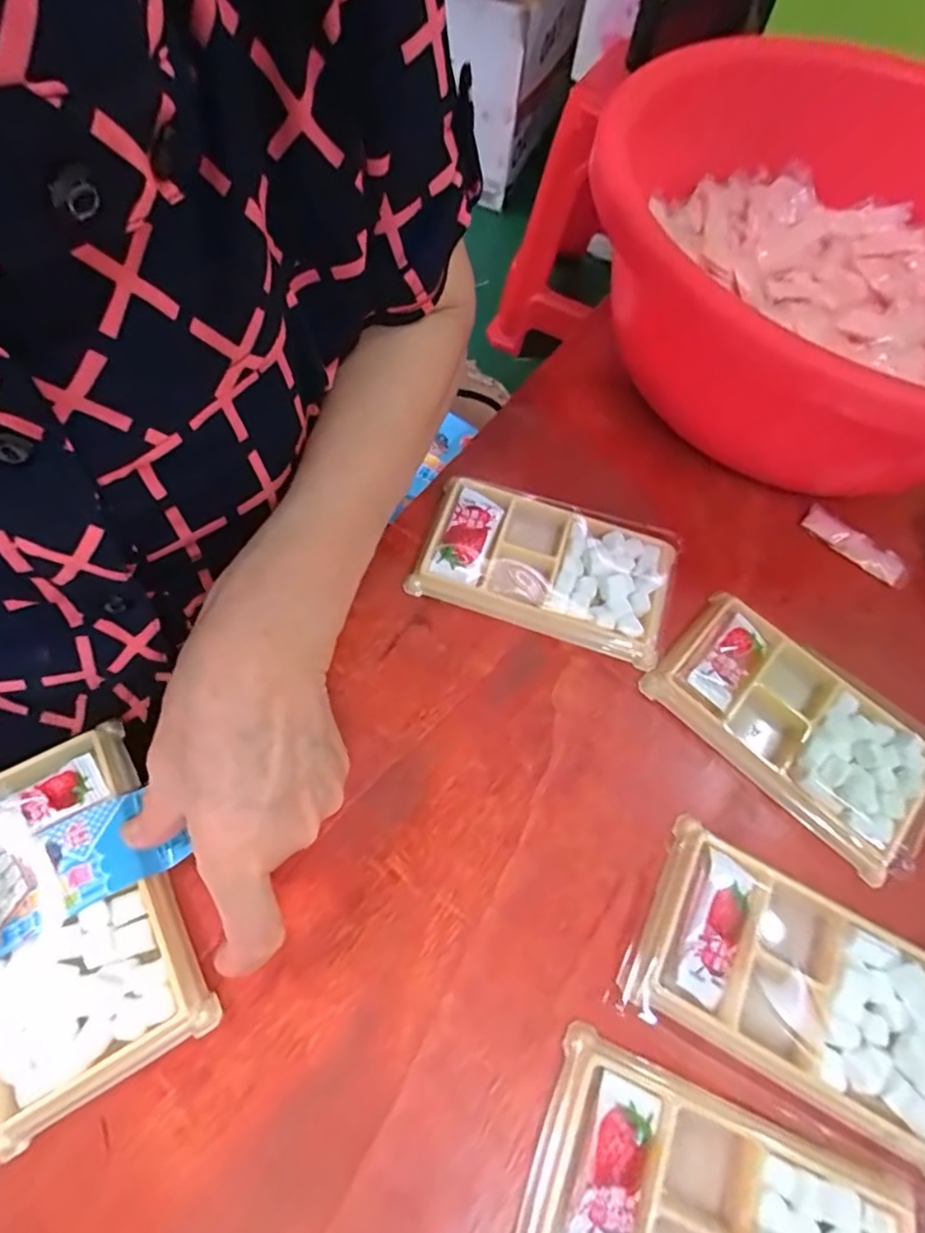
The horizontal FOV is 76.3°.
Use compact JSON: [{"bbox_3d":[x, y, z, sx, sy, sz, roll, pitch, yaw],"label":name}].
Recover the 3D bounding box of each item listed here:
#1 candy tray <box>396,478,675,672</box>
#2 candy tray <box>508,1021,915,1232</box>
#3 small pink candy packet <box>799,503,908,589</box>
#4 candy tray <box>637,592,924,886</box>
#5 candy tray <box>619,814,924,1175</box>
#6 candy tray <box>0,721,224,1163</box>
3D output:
[{"bbox_3d":[0.045,-0.028,0.322,0.132,0.015,0.074,18,65,6],"label":"candy tray"},{"bbox_3d":[0.090,0.216,0.206,0.129,0.011,0.075,22,65,7],"label":"candy tray"},{"bbox_3d":[0.231,-0.043,0.345,0.063,0.009,0.021,41,69,15],"label":"small pink candy packet"},{"bbox_3d":[0.164,0.051,0.288,0.131,0.014,0.074,42,69,16],"label":"candy tray"},{"bbox_3d":[0.138,0.150,0.239,0.129,0.015,0.075,26,66,9],"label":"candy tray"},{"bbox_3d":[-0.160,0.117,0.235,0.084,0.014,0.133,-32,70,-17],"label":"candy tray"}]

